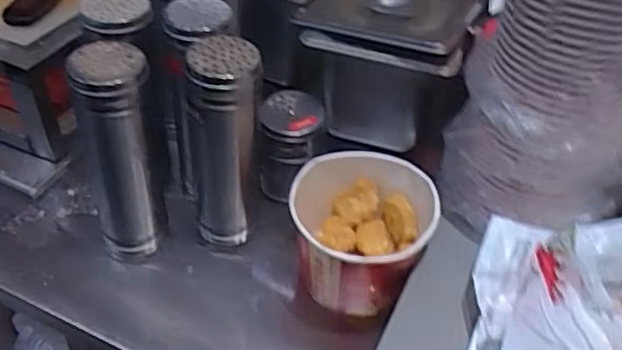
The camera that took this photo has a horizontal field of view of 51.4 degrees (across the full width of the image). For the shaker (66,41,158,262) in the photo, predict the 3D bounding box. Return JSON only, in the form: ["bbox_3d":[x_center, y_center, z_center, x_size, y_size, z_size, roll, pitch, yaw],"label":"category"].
[{"bbox_3d":[-0.165,-0.016,0.569,0.060,0.197,0.056,-12,46,-16],"label":"shaker"}]

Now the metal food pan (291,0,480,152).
[{"bbox_3d":[0.082,-0.135,0.740,0.175,0.149,0.171,15,45,12],"label":"metal food pan"}]

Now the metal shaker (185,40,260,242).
[{"bbox_3d":[-0.080,-0.024,0.584,0.068,0.200,0.062,0,44,-4],"label":"metal shaker"}]

